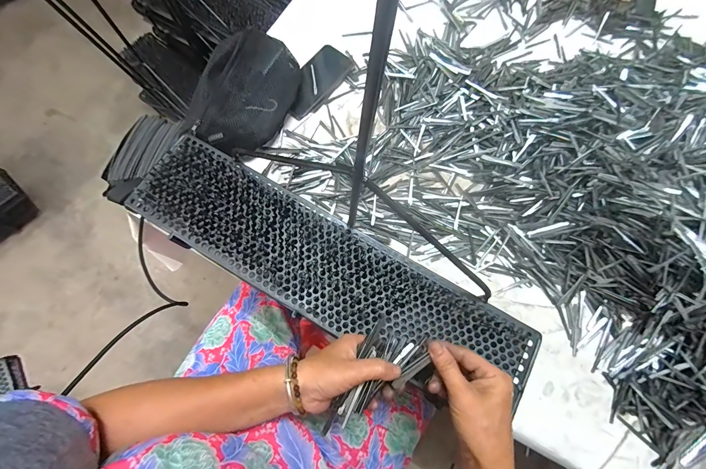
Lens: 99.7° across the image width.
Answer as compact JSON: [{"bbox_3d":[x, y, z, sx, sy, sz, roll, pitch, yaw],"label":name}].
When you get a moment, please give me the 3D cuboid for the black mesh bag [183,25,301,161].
[{"bbox_3d":[-0.187,-0.244,0.519,0.126,0.073,0.235,22,76,5],"label":"black mesh bag"}]

